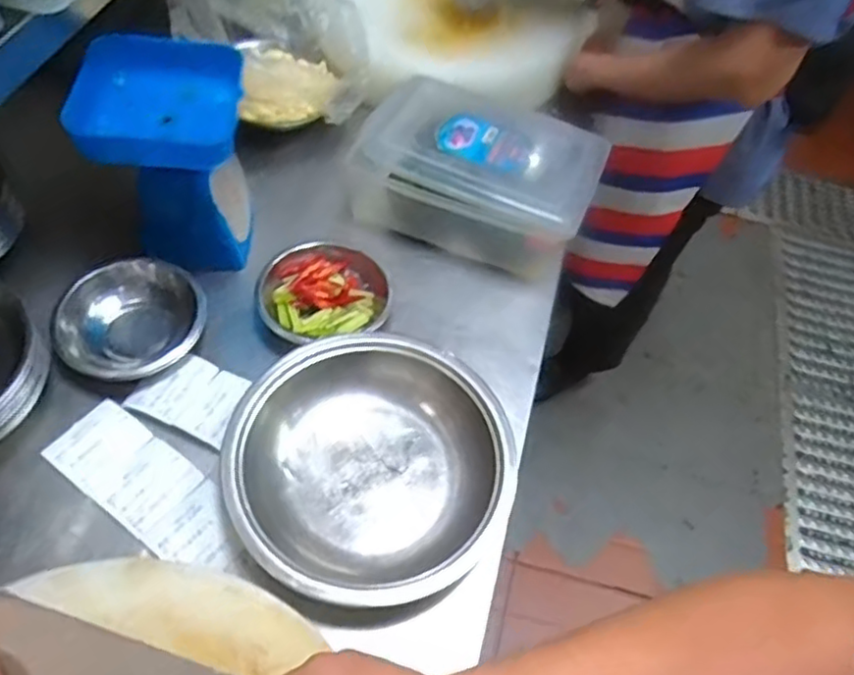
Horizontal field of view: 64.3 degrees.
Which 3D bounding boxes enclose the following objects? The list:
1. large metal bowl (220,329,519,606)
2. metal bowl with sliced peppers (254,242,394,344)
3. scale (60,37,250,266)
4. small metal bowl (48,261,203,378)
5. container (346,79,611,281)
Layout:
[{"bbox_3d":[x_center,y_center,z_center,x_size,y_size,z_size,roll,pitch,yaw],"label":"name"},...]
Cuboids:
[{"bbox_3d":[-0.055,0.119,0.653,0.255,0.073,0.244,2,55,-3],"label":"large metal bowl"},{"bbox_3d":[-0.119,-0.052,0.769,0.142,0.043,0.124,-19,59,-17],"label":"metal bowl with sliced peppers"},{"bbox_3d":[-0.271,-0.196,0.744,0.149,0.182,0.158,1,55,-4],"label":"scale"},{"bbox_3d":[-0.311,-0.021,0.713,0.122,0.038,0.142,36,60,19],"label":"small metal bowl"},{"bbox_3d":[0.064,-0.204,0.847,0.280,0.113,0.180,19,56,8],"label":"container"}]

